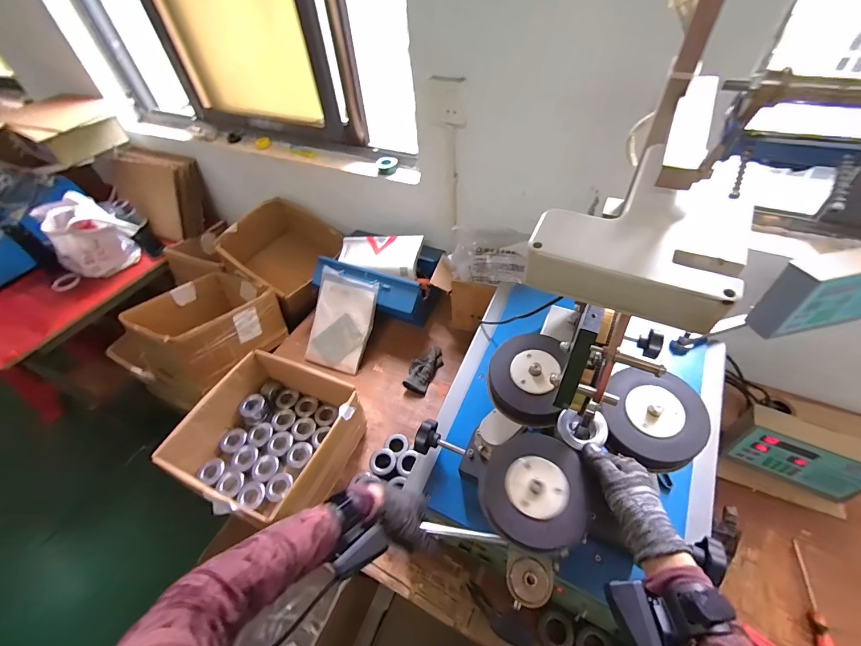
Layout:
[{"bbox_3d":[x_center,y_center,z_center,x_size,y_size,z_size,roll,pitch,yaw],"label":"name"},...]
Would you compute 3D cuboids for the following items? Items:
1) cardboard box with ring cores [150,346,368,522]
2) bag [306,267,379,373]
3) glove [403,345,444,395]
[{"bbox_3d":[-0.363,0.265,0.881,0.324,0.175,0.346,17,52,18],"label":"cardboard box with ring cores"},{"bbox_3d":[-0.269,-0.003,1.099,0.184,0.033,0.275,17,93,12],"label":"bag"},{"bbox_3d":[-0.021,0.130,1.074,0.082,0.044,0.152,20,53,20],"label":"glove"}]

